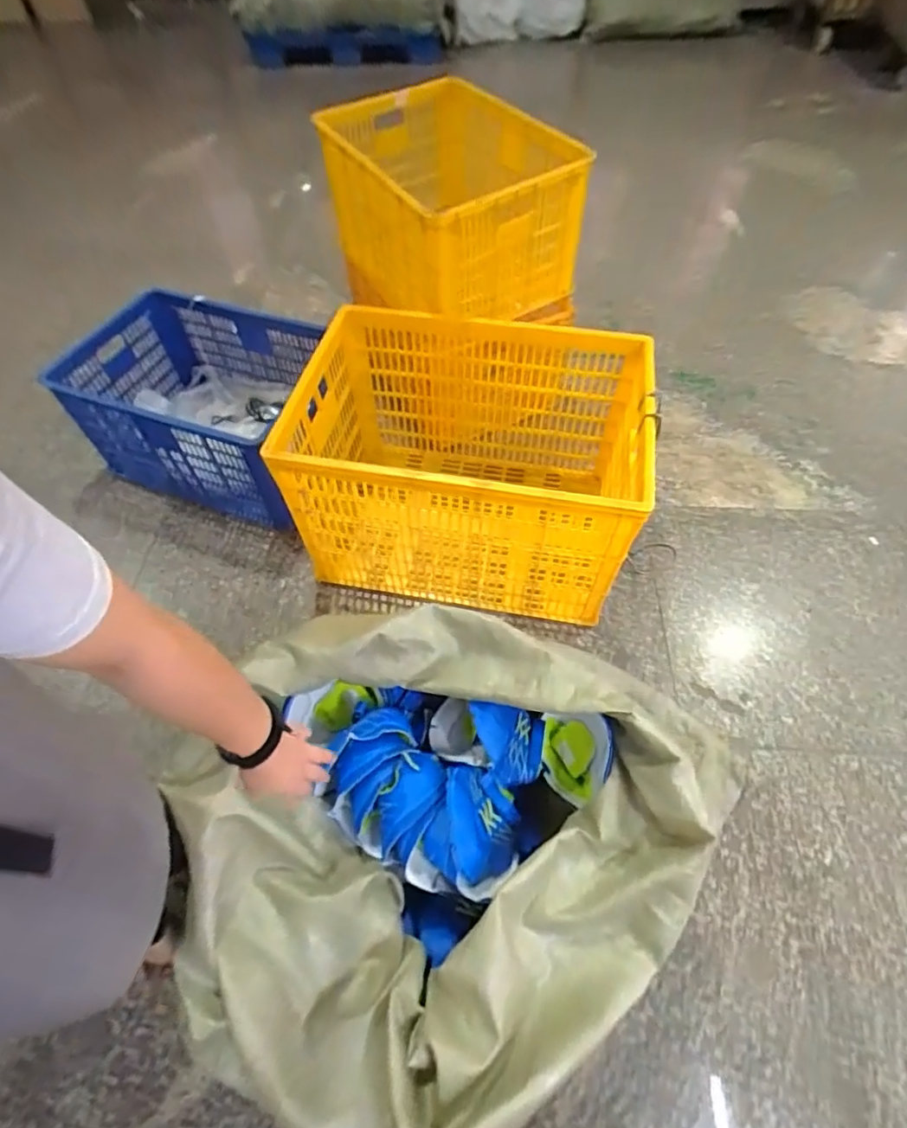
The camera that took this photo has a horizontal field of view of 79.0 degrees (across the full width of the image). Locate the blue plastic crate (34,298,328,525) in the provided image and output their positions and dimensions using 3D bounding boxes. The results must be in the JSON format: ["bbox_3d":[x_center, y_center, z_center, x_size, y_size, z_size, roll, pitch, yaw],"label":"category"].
[{"bbox_3d":[-0.640,-0.421,1.416,0.636,0.301,0.444,15,58,11],"label":"blue plastic crate"}]

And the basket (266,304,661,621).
[{"bbox_3d":[0.031,-0.214,1.203,0.666,0.416,0.493,10,57,7],"label":"basket"}]

